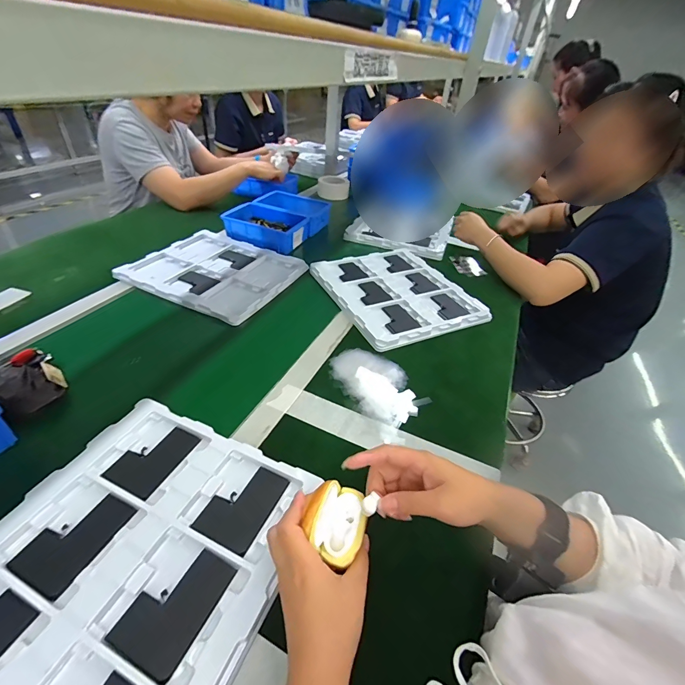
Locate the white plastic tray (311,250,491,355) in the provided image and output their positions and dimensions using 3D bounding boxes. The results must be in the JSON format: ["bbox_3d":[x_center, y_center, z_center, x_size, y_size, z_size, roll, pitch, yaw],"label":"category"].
[{"bbox_3d":[0.115,-0.118,0.784,0.278,0.026,0.334,-15,44,-24],"label":"white plastic tray"}]

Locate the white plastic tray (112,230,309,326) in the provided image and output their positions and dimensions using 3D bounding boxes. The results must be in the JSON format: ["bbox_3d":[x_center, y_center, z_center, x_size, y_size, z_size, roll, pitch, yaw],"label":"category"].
[{"bbox_3d":[-0.283,-0.169,0.798,0.327,0.016,0.284,22,42,18],"label":"white plastic tray"}]

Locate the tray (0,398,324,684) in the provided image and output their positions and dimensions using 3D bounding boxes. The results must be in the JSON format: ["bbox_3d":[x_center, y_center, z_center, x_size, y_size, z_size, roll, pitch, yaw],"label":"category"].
[{"bbox_3d":[-0.210,0.220,0.338,0.285,0.040,0.321,19,41,15],"label":"tray"}]

